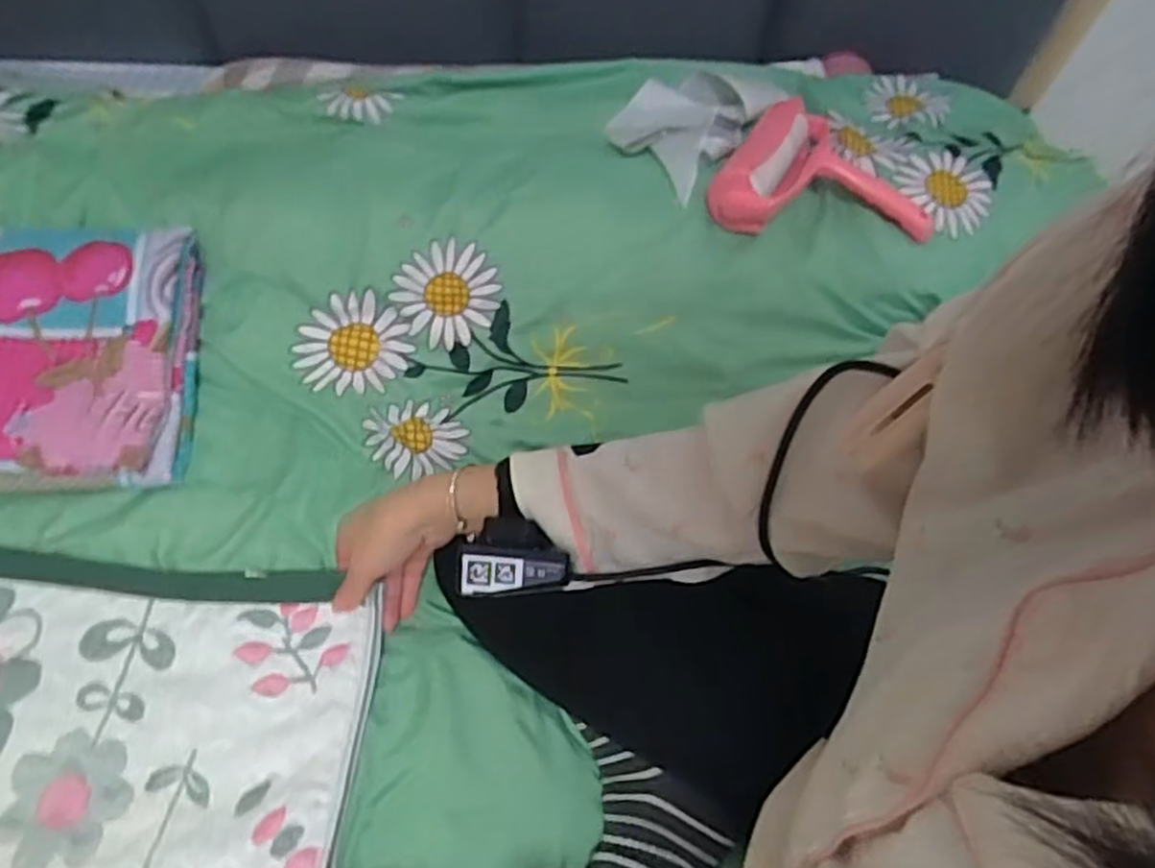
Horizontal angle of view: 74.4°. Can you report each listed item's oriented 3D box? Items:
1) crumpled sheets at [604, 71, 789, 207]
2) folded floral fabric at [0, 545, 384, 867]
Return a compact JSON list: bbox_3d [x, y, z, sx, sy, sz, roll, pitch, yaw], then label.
[{"bbox_3d":[0.112,-0.315,0.765,0.118,0.037,0.210,32,62,16],"label":"crumpled sheets"},{"bbox_3d":[-0.325,0.199,0.511,0.346,0.038,0.246,5,59,0],"label":"folded floral fabric"}]

